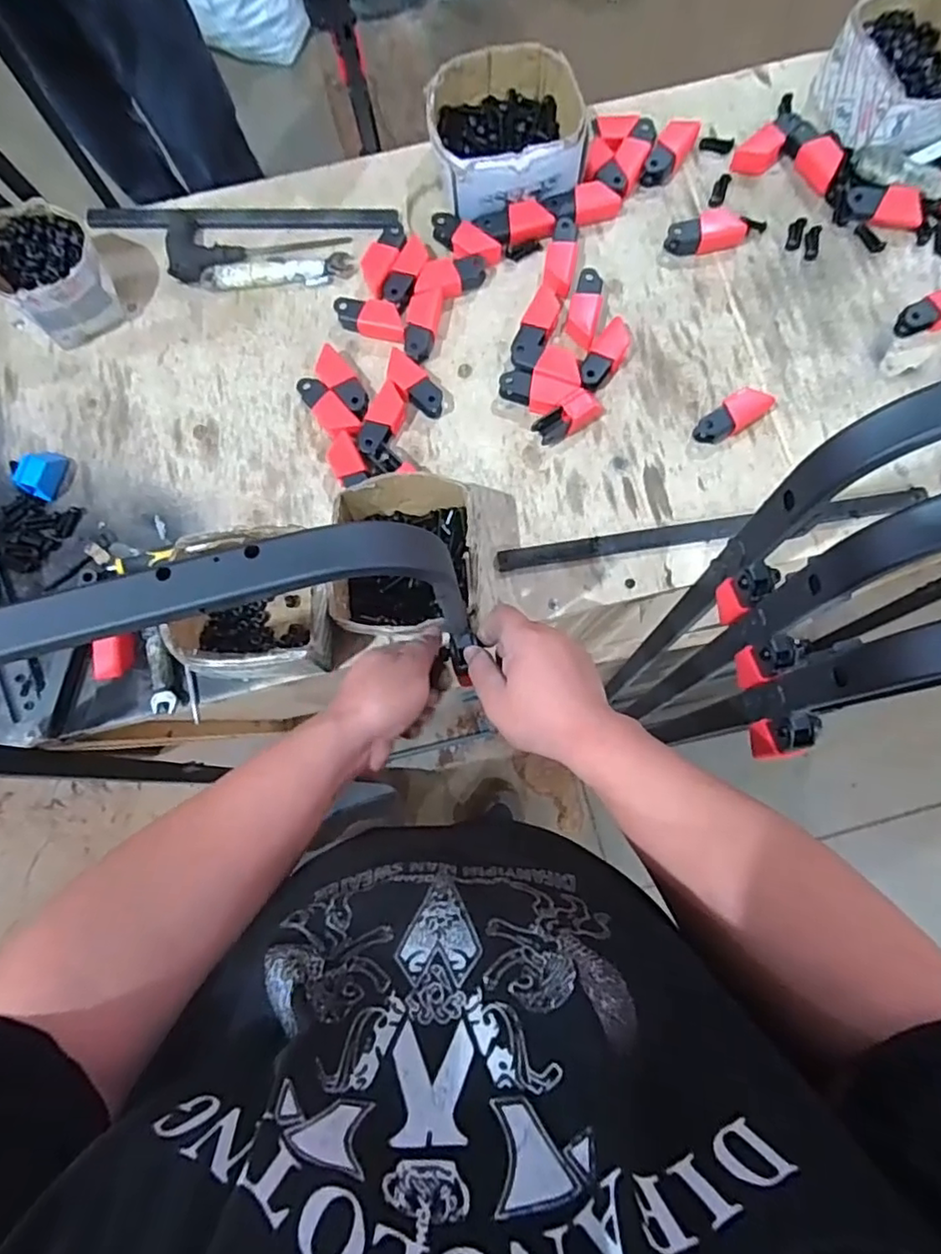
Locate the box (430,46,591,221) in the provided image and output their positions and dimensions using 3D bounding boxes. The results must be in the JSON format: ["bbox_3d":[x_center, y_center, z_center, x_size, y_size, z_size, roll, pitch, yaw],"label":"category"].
[{"bbox_3d":[0.041,-0.580,0.738,0.177,0.083,0.169,-8,78,0],"label":"box"}]

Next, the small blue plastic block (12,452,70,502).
[{"bbox_3d":[-0.478,-0.172,0.686,0.033,0.034,0.051,19,79,5],"label":"small blue plastic block"}]

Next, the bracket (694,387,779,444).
[{"bbox_3d":[0.291,-0.234,0.677,0.087,0.031,0.034,-35,79,-6],"label":"bracket"}]

